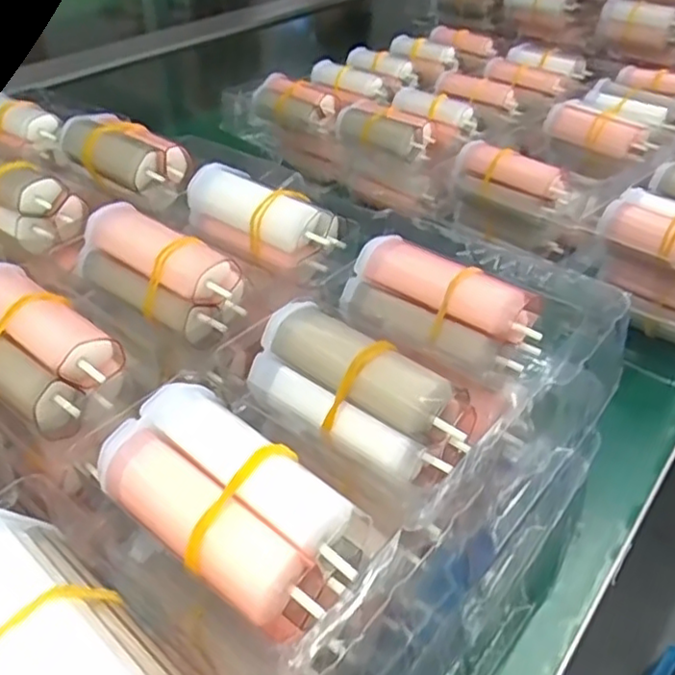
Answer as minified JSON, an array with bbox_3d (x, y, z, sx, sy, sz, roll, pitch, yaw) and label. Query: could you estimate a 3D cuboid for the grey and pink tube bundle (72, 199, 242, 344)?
[{"bbox_3d":[-0.068,-0.025,0.244,0.073,0.027,0.024,27,46,31],"label":"grey and pink tube bundle"}]

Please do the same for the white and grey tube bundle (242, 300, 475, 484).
[{"bbox_3d":[0.007,0.017,0.201,0.068,0.024,0.032,28,90,21],"label":"white and grey tube bundle"}]

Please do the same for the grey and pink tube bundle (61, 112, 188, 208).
[{"bbox_3d":[-0.108,-0.090,0.325,0.066,0.028,0.032,27,46,31],"label":"grey and pink tube bundle"}]

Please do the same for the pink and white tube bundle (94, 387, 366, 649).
[{"bbox_3d":[-0.026,0.040,0.164,0.068,0.018,0.035,25,45,30],"label":"pink and white tube bundle"}]

